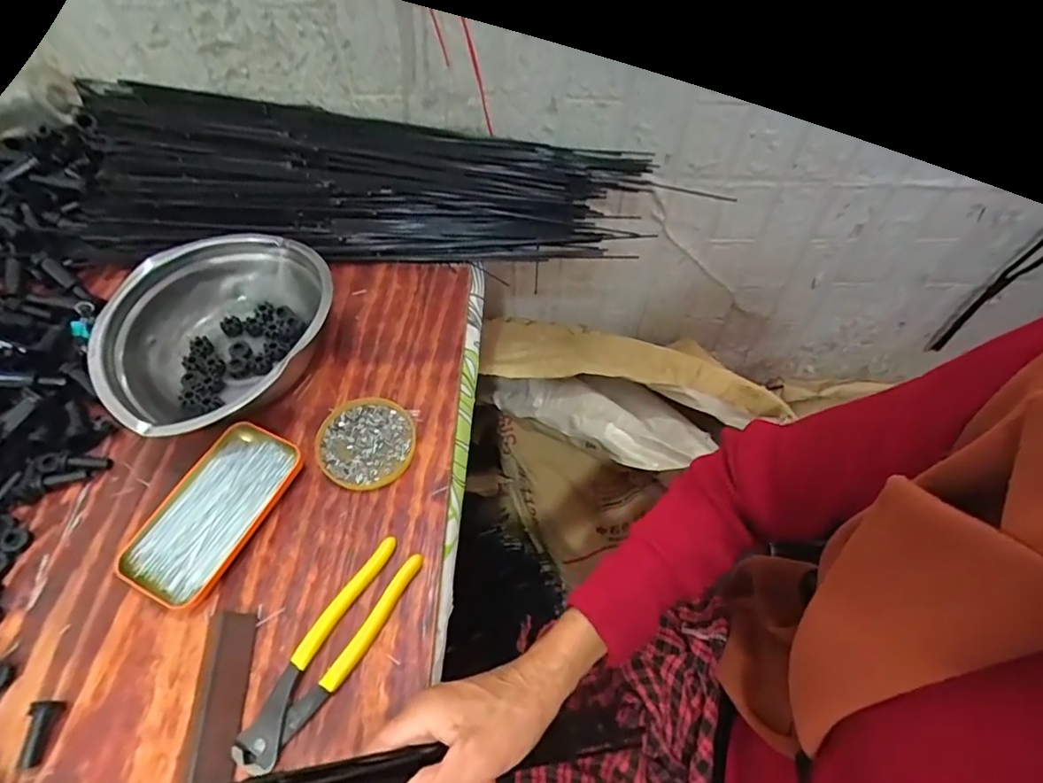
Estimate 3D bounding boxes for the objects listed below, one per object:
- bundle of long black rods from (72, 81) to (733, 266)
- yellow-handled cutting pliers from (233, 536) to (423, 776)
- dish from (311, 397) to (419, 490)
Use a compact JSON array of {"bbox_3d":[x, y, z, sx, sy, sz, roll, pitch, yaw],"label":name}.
[{"bbox_3d":[-0.171,-0.242,0.624,0.692,0.064,0.234,2,58,3],"label":"bundle of long black rods"},{"bbox_3d":[-0.133,0.181,0.392,0.039,0.015,0.161,28,62,17],"label":"yellow-handled cutting pliers"},{"bbox_3d":[-0.135,0.044,0.480,0.083,0.012,0.081,-1,58,1],"label":"dish"}]

